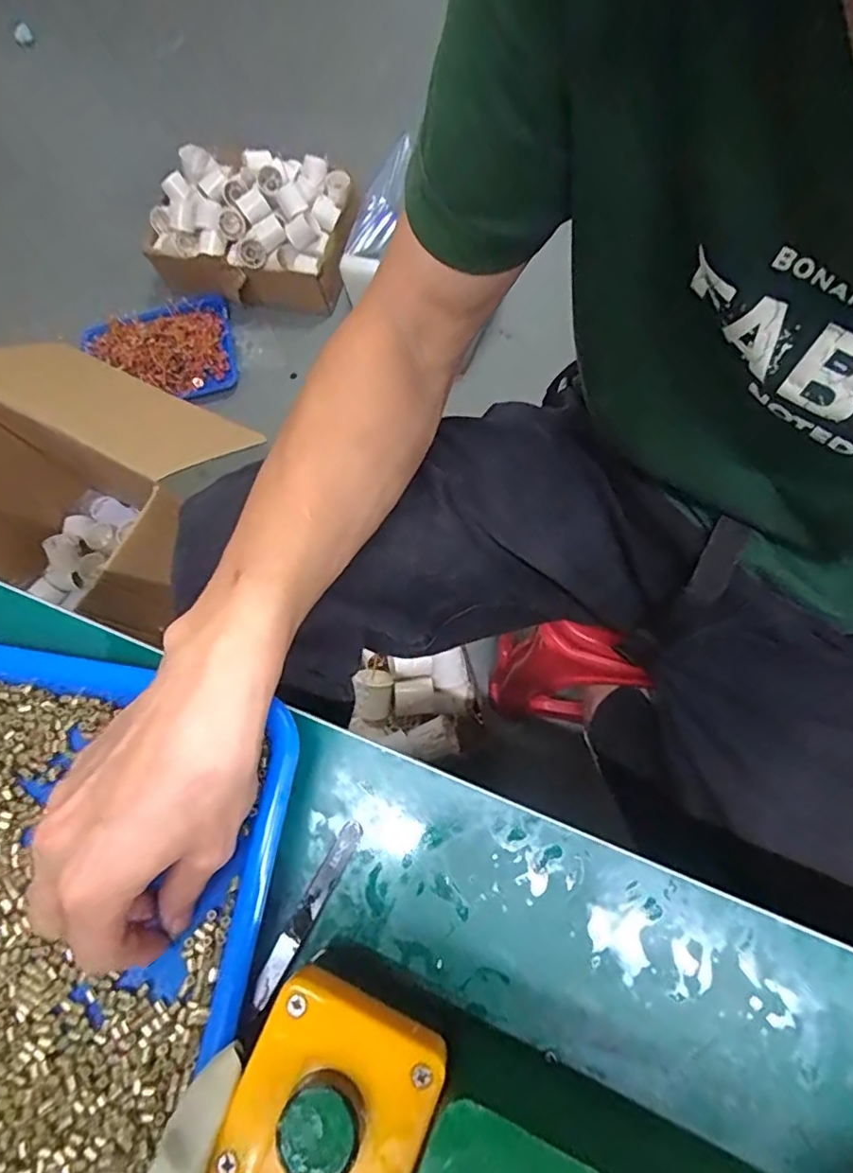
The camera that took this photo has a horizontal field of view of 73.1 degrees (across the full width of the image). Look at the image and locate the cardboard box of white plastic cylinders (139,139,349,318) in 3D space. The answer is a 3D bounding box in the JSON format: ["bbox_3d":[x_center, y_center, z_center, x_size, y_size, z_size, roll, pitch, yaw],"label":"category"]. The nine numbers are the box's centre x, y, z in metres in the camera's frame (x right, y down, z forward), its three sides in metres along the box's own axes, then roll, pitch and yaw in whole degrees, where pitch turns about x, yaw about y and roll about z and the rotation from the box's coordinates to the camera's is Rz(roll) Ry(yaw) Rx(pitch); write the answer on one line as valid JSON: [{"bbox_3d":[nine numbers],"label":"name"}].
[{"bbox_3d":[-0.381,-0.785,1.254,0.449,0.182,0.291,8,74,8],"label":"cardboard box of white plastic cylinders"}]

